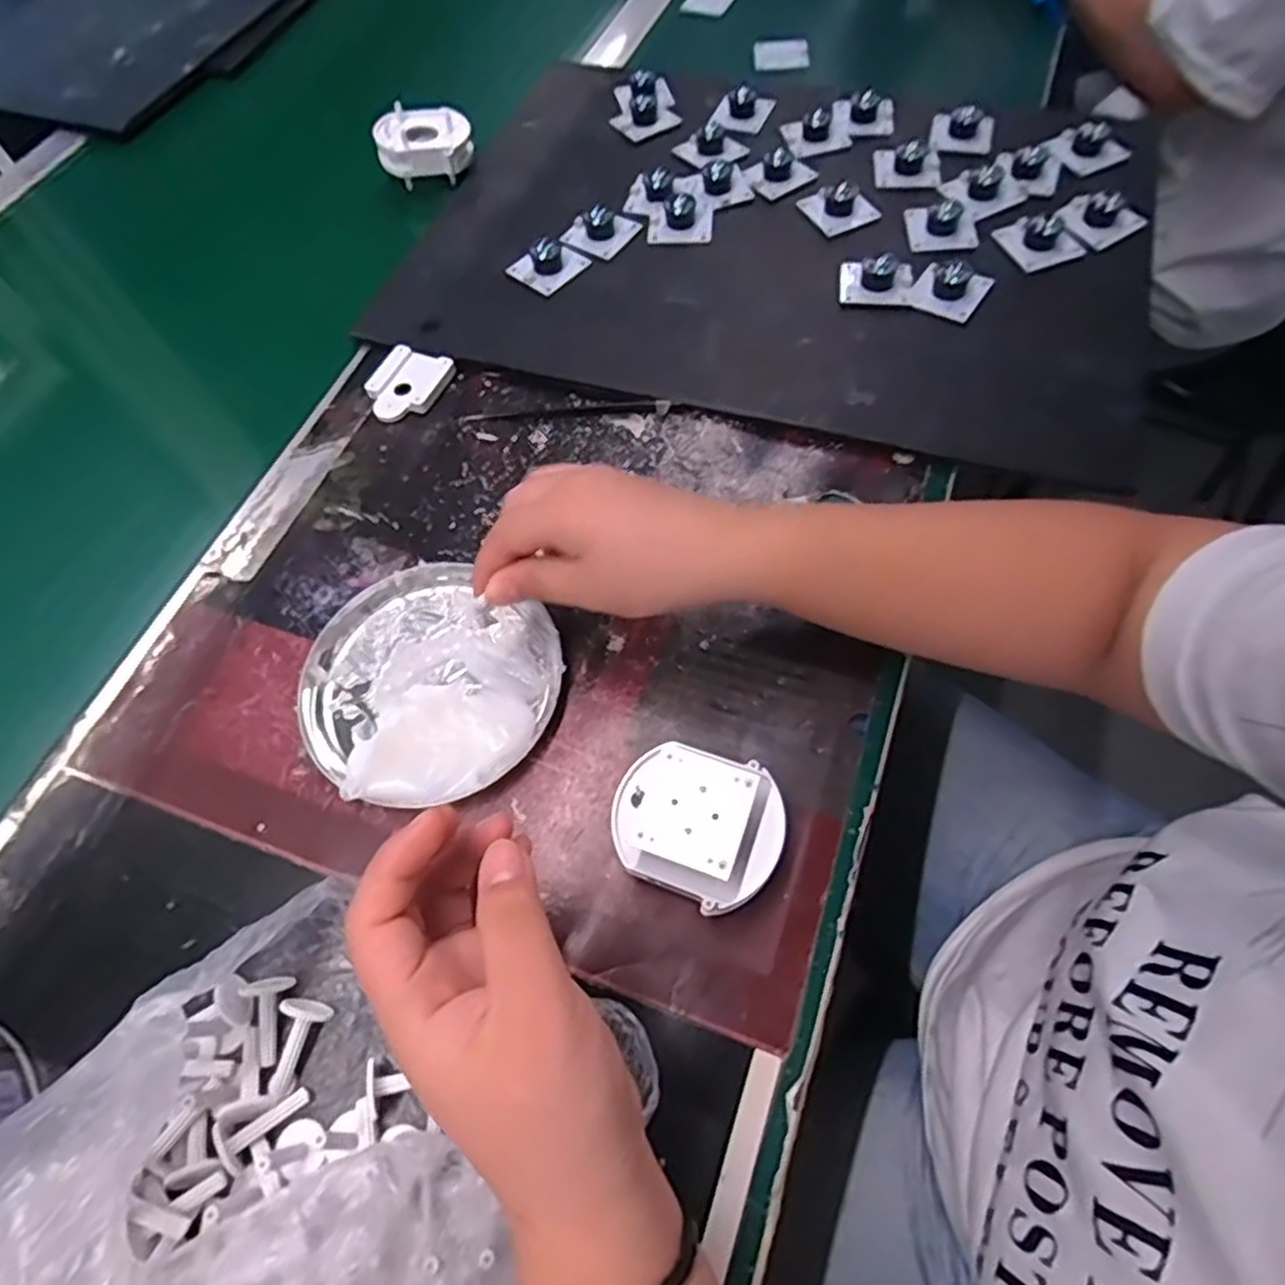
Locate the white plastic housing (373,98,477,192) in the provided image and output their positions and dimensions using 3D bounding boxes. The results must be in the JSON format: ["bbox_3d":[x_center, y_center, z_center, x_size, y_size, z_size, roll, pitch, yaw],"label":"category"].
[{"bbox_3d":[-0.169,-0.383,0.562,0.065,0.037,0.054,12,64,10],"label":"white plastic housing"}]

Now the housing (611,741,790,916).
[{"bbox_3d":[0.024,0.077,0.307,0.069,0.043,0.059,23,67,15],"label":"housing"}]

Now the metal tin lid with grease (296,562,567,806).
[{"bbox_3d":[-0.108,0.017,0.357,0.125,0.026,0.120,-2,63,3],"label":"metal tin lid with grease"}]

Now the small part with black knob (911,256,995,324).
[{"bbox_3d":[0.193,-0.223,0.451,0.040,0.019,0.041,31,69,18],"label":"small part with black knob"}]

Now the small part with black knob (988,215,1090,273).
[{"bbox_3d":[0.260,-0.265,0.471,0.042,0.022,0.042,-21,63,-7],"label":"small part with black knob"}]

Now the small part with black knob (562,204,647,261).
[{"bbox_3d":[-0.031,-0.296,0.507,0.044,0.020,0.043,30,69,18],"label":"small part with black knob"}]

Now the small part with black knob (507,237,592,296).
[{"bbox_3d":[-0.064,-0.264,0.493,0.042,0.021,0.046,39,72,21],"label":"small part with black knob"}]

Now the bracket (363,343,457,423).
[{"bbox_3d":[-0.152,-0.165,0.463,0.047,0.010,0.055,26,68,16],"label":"bracket"}]

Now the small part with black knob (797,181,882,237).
[{"bbox_3d":[0.138,-0.308,0.504,0.044,0.016,0.039,-19,63,-6],"label":"small part with black knob"}]

